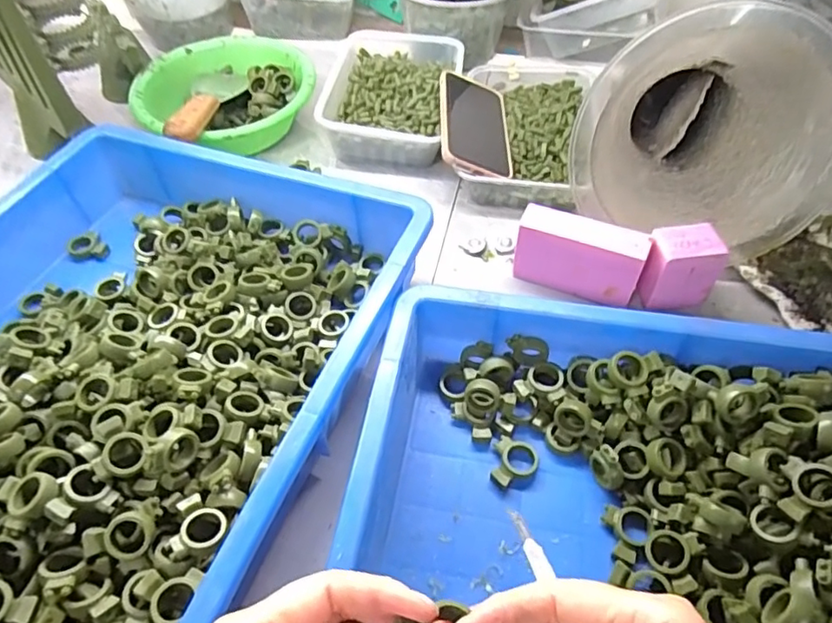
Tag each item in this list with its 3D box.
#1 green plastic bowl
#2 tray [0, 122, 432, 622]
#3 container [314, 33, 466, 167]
[{"bbox_3d":[-0.224,-0.250,0.672,0.176,0.059,0.194,36,62,25],"label":"green plastic bowl"},{"bbox_3d":[-0.253,0.089,0.401,0.363,0.079,0.551,17,56,14],"label":"tray"},{"bbox_3d":[-0.025,-0.268,0.692,0.144,0.056,0.229,7,54,7],"label":"container"}]

